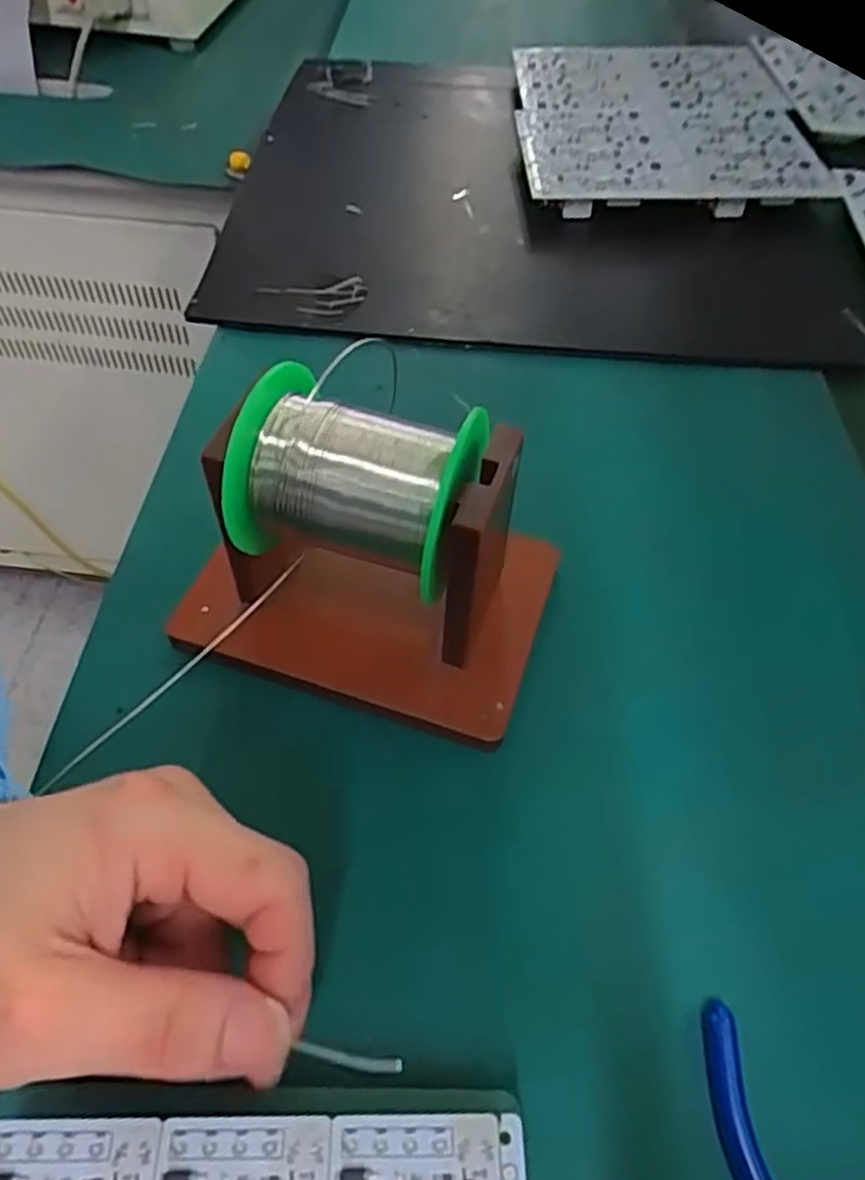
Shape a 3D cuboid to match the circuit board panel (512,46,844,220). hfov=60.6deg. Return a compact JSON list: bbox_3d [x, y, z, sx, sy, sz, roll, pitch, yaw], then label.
[{"bbox_3d":[0.164,-0.352,0.555,0.205,0.014,0.228,-3,55,-3],"label":"circuit board panel"}]

